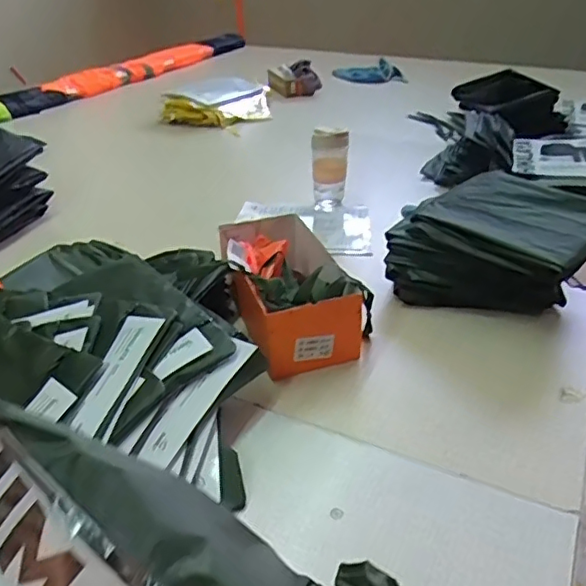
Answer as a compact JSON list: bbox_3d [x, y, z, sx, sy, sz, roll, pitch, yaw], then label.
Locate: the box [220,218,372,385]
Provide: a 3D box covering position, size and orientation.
[{"bbox_3d":[-0.003,-0.003,0.967,0.193,0.136,0.293,-12,34,-13],"label":"box"}]

